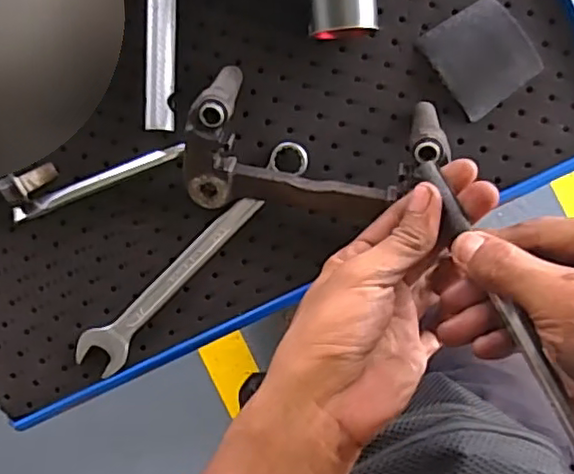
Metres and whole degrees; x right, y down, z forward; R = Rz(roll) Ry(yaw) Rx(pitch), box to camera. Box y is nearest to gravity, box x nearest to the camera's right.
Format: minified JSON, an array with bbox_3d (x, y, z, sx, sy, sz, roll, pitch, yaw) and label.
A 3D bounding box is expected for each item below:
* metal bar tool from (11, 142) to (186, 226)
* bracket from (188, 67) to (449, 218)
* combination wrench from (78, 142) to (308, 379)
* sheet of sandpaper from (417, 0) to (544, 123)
[{"bbox_3d":[-0.127,-0.038,0.420,0.121,0.014,0.010,-22,94,6],"label":"metal bar tool"},{"bbox_3d":[0.016,-0.060,0.394,0.160,0.044,0.089,1,96,4],"label":"bracket"},{"bbox_3d":[-0.064,0.014,0.422,0.030,0.017,0.204,44,92,1],"label":"combination wrench"},{"bbox_3d":[0.131,-0.122,0.417,0.060,0.012,0.067,-33,90,2],"label":"sheet of sandpaper"}]

